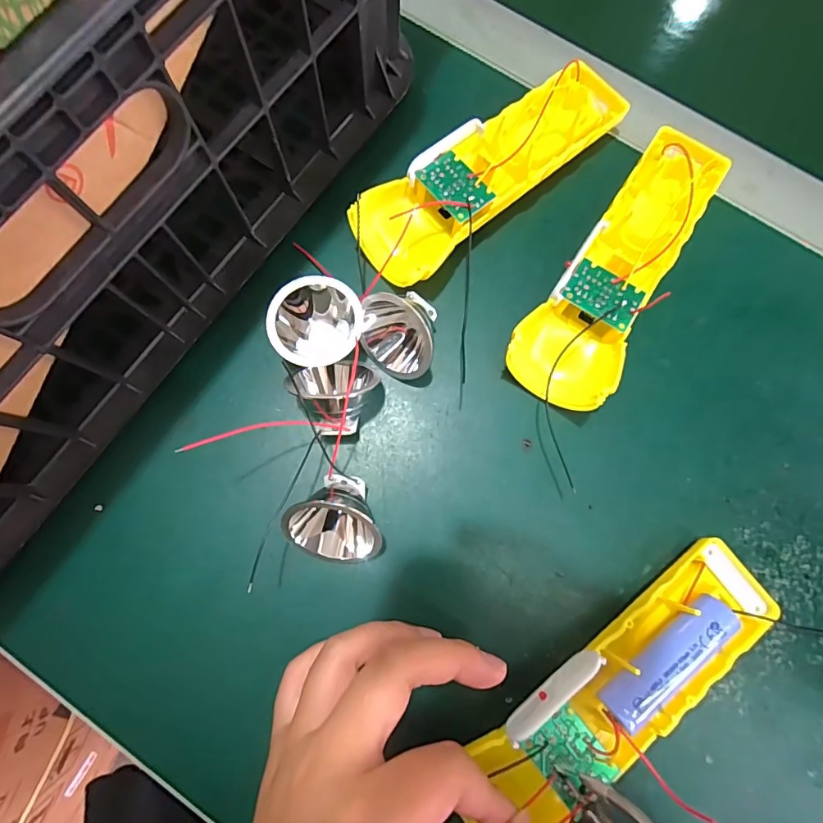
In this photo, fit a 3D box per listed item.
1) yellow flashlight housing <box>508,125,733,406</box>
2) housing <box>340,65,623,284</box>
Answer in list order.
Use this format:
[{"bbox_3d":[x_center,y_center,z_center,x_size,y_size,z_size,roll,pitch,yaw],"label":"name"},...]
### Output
[{"bbox_3d":[0.107,-0.077,0.241,0.050,0.030,0.162,31,80,5],"label":"yellow flashlight housing"},{"bbox_3d":[0.044,-0.129,0.251,0.162,0.028,0.048,-36,81,-7],"label":"housing"}]

